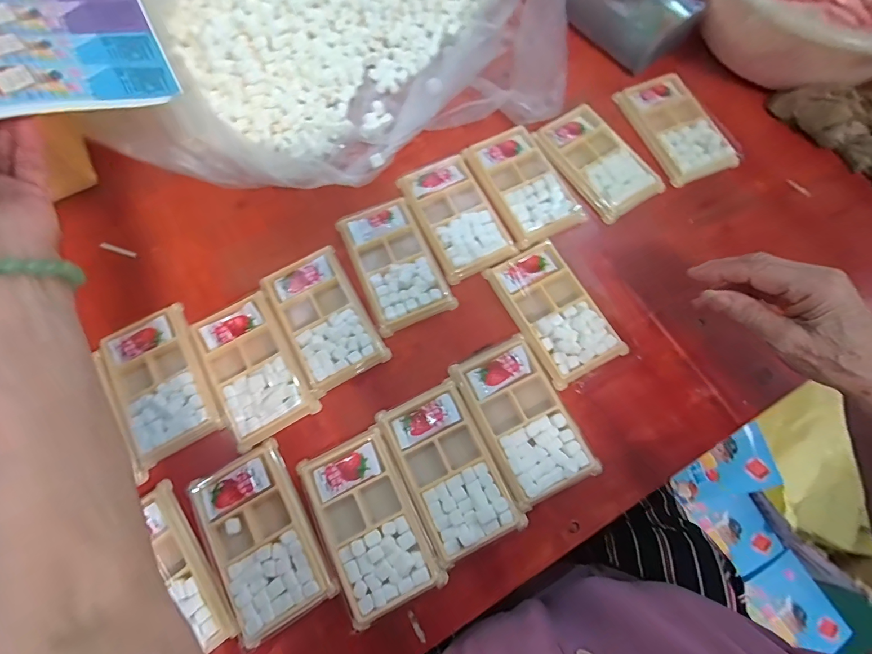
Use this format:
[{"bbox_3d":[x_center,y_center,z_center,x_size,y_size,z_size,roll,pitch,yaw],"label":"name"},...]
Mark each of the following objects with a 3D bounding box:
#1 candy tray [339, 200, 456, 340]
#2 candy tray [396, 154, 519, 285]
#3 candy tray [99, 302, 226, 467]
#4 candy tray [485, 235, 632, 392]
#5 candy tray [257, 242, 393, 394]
[{"bbox_3d":[-0.042,-0.066,0.408,0.078,0.010,0.134,-23,74,-7],"label":"candy tray"},{"bbox_3d":[0.022,-0.120,0.426,0.081,0.012,0.137,-25,74,-7],"label":"candy tray"},{"bbox_3d":[-0.259,0.049,0.376,0.079,0.011,0.134,-28,75,-8],"label":"candy tray"},{"bbox_3d":[0.115,-0.018,0.387,0.076,0.011,0.135,-29,75,-8],"label":"candy tray"},{"bbox_3d":[-0.111,-0.011,0.394,0.077,0.010,0.137,-29,75,-8],"label":"candy tray"}]

